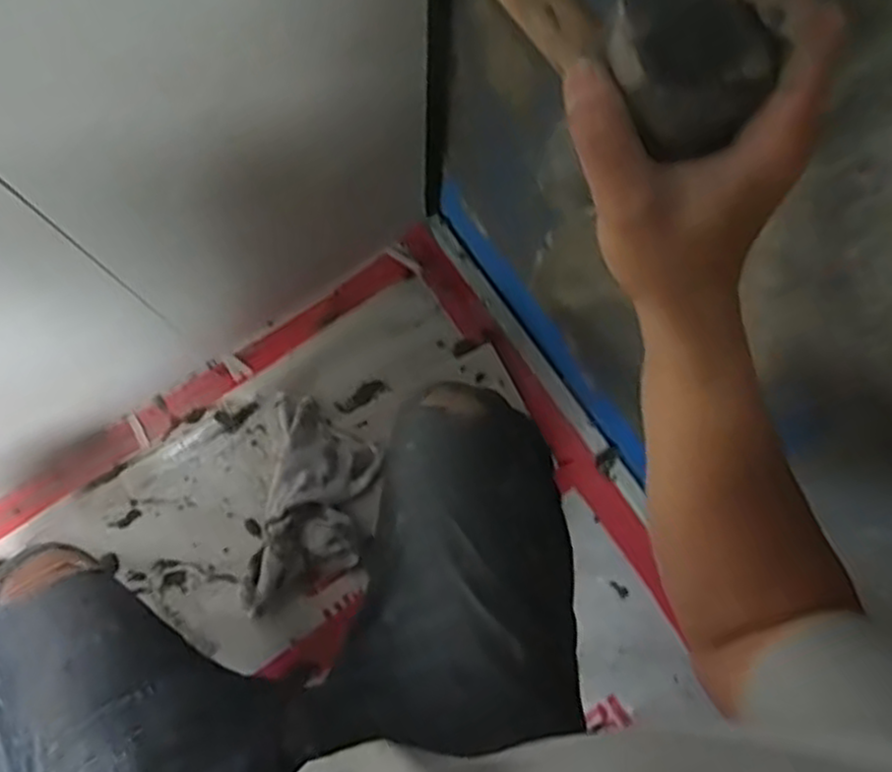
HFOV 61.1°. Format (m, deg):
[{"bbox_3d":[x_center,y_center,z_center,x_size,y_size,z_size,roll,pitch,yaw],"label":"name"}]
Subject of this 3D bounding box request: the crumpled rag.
[{"bbox_3d":[-0.156,0.134,0.887,0.141,0.067,0.242,9,79,1],"label":"crumpled rag"}]

